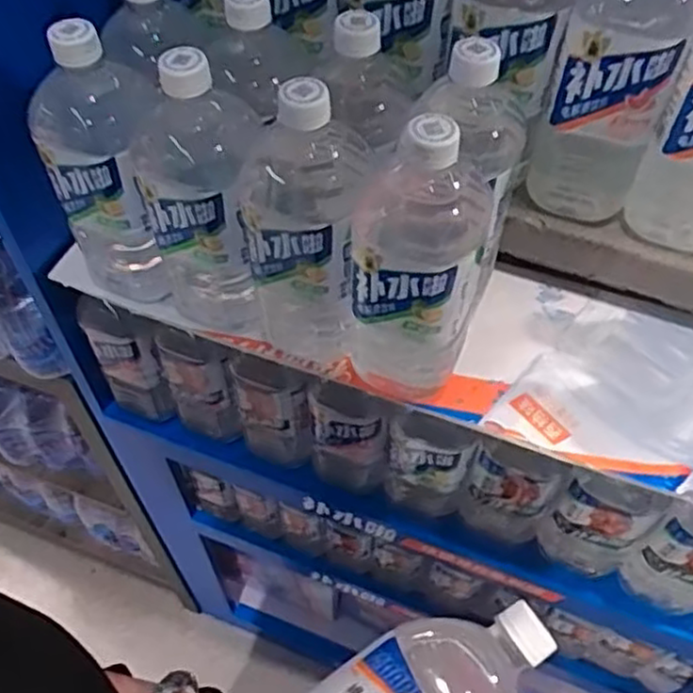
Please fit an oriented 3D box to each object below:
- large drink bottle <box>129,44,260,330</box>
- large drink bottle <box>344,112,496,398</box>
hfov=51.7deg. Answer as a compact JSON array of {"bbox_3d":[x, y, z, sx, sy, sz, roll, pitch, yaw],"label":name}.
[{"bbox_3d":[-0.103,-0.100,0.515,0.085,0.221,0.073,-9,54,-6],"label":"large drink bottle"},{"bbox_3d":[0.047,-0.058,0.487,0.088,0.222,0.087,12,55,9],"label":"large drink bottle"}]

